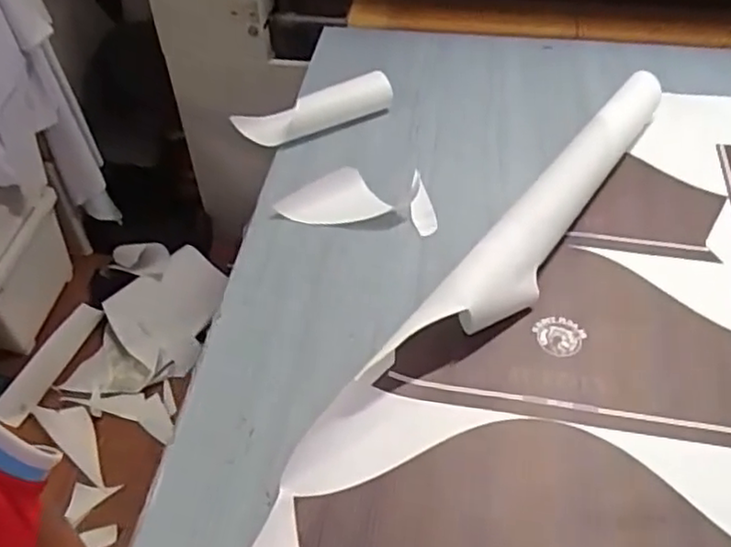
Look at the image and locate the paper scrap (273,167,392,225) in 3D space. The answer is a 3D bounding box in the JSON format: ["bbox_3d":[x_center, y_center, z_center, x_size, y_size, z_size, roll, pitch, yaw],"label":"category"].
[{"bbox_3d":[-0.050,-0.122,1.080,0.175,0.046,0.103,1,46,3],"label":"paper scrap"}]

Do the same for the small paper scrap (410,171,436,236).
[{"bbox_3d":[0.091,-0.118,1.086,0.040,0.024,0.135,-4,59,-1],"label":"small paper scrap"}]

